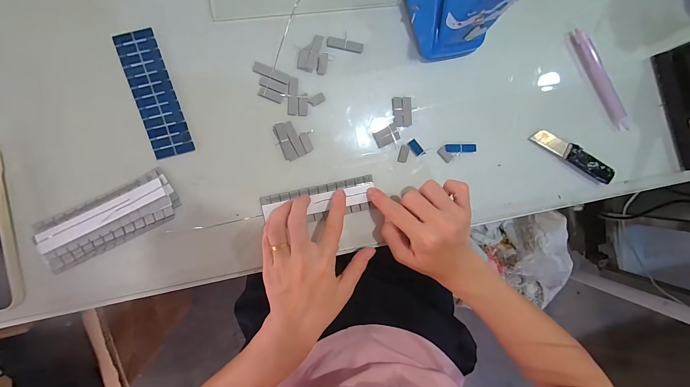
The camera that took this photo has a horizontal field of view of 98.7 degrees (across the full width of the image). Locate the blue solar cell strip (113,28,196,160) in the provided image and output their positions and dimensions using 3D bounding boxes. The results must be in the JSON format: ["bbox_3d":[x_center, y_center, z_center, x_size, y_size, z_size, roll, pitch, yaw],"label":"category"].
[{"bbox_3d":[-0.192,-0.100,0.300,0.038,0.005,0.125,-18,96,-7],"label":"blue solar cell strip"}]

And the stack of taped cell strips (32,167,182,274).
[{"bbox_3d":[-0.236,0.026,0.295,0.132,0.011,0.050,-27,97,-6],"label":"stack of taped cell strips"}]

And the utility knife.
[{"bbox_3d":[0.284,-0.049,0.366,0.115,0.010,0.023,27,89,-9],"label":"utility knife"}]

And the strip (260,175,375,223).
[{"bbox_3d":[-0.028,0.010,0.330,0.124,0.007,0.039,-11,95,-8],"label":"strip"}]

